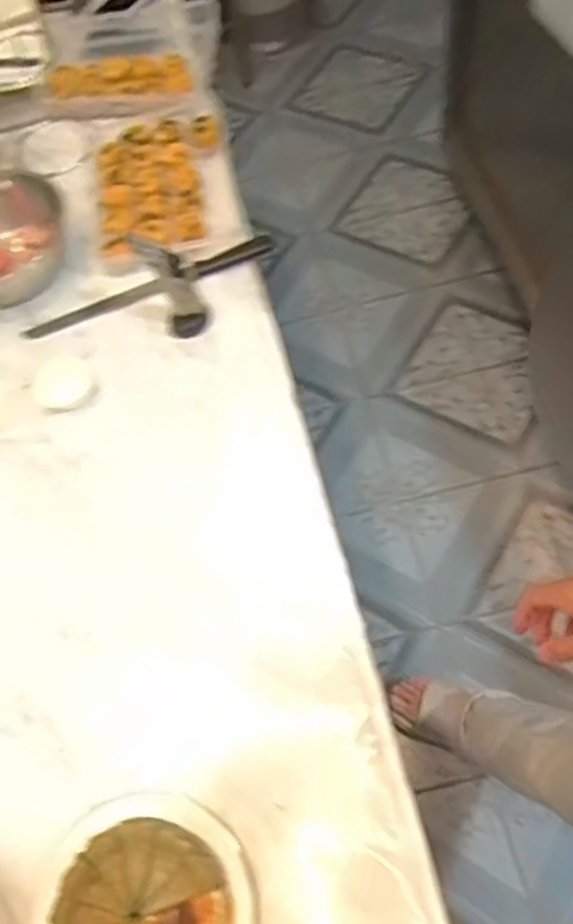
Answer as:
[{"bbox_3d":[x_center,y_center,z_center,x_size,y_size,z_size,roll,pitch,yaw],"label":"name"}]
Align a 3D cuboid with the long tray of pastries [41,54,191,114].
[{"bbox_3d":[-0.263,-0.596,1.121,0.237,0.049,0.090,4,64,6],"label":"long tray of pastries"}]

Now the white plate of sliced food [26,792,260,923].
[{"bbox_3d":[-0.127,0.400,0.622,0.190,0.059,0.192,-3,62,6],"label":"white plate of sliced food"}]

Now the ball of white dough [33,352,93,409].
[{"bbox_3d":[-0.285,-0.101,0.905,0.072,0.033,0.068,-2,64,3],"label":"ball of white dough"}]

